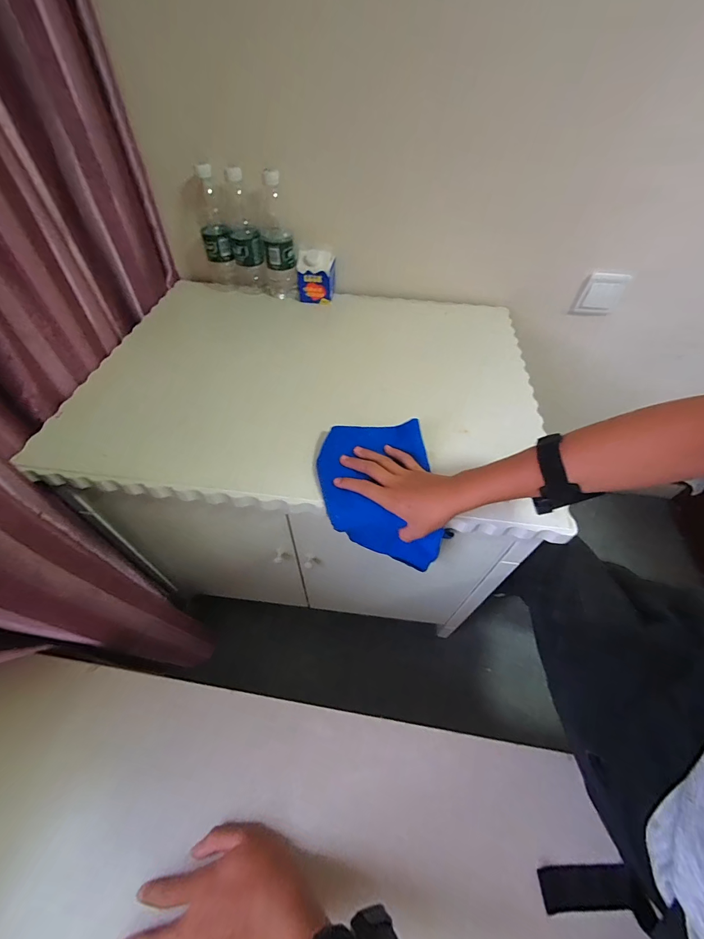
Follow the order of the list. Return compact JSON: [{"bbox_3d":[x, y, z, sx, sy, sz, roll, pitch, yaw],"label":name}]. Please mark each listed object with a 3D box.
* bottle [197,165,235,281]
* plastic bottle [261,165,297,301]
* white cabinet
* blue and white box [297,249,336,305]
[{"bbox_3d":[-0.298,-0.508,0.753,0.064,0.217,0.083,-15,54,-13],"label":"bottle"},{"bbox_3d":[-0.161,-0.484,0.742,0.071,0.225,0.066,-11,53,-10],"label":"plastic bottle"},{"bbox_3d":[-0.048,-0.017,0.847,0.743,0.539,0.560,8,52,5],"label":"white cabinet"},{"bbox_3d":[-0.079,-0.426,0.775,0.081,0.096,0.041,5,52,3],"label":"blue and white box"}]

